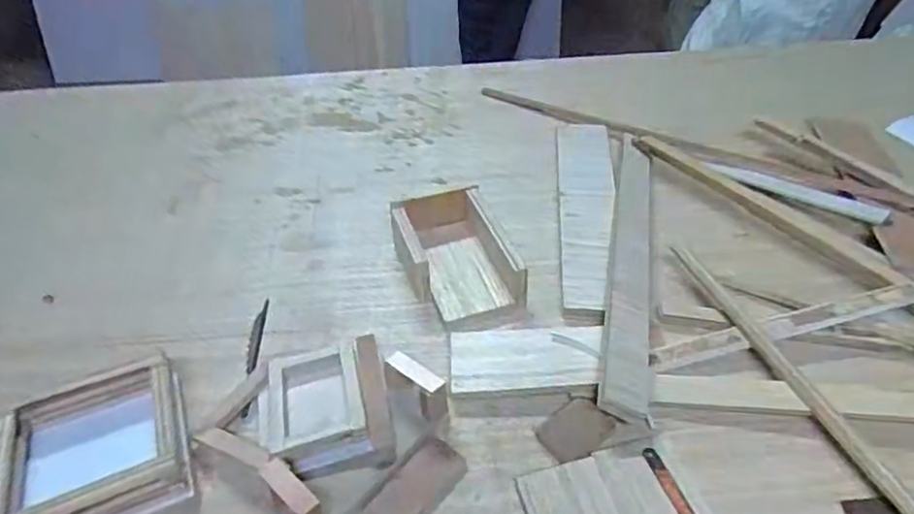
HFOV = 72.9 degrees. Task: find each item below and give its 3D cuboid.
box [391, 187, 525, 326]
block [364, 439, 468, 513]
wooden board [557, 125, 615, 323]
[{"bbox_3d":[-0.002,-0.005,0.700,0.115,0.051,0.177,-15,42,-13],"label":"box"},{"bbox_3d":[-0.034,0.196,0.523,0.041,0.011,0.096,26,49,30],"label":"block"},{"bbox_3d":[0.163,-0.067,0.792,0.072,0.020,0.383,4,41,9],"label":"wooden board"}]

